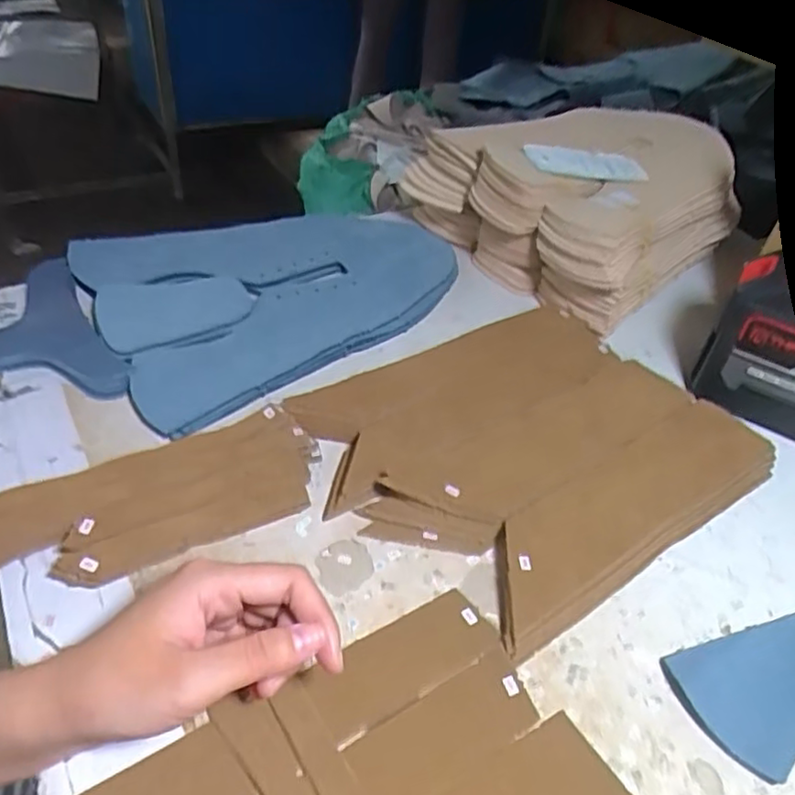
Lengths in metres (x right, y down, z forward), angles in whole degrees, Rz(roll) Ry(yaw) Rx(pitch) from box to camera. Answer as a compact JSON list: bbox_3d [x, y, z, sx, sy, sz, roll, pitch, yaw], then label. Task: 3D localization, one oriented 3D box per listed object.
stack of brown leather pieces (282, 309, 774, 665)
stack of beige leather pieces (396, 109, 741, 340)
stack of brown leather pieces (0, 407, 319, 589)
[{"bbox_3d":[0.086,0.025,0.432,0.250,0.015,0.208,-24,51,-29],"label":"stack of brown leather pieces"},{"bbox_3d":[0.162,-0.189,0.598,0.222,0.082,0.236,-25,52,-30],"label":"stack of beige leather pieces"},{"bbox_3d":[-0.138,0.059,0.368,0.192,0.018,0.067,-16,48,-23],"label":"stack of brown leather pieces"}]

